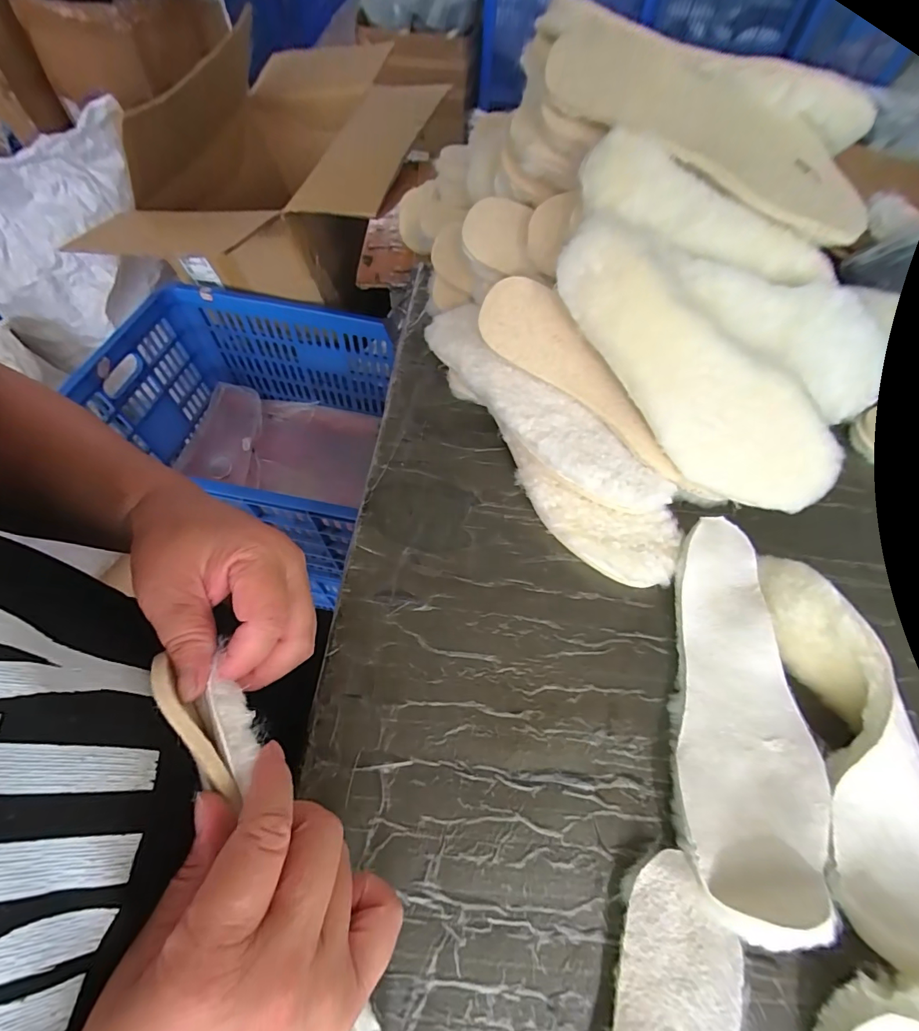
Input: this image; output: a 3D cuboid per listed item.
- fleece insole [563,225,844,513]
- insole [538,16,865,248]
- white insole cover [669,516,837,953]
[{"bbox_3d":[0.177,-0.100,0.332,0.270,0.092,0.023,38,22,-6],"label":"fleece insole"},{"bbox_3d":[0.194,-0.297,0.330,0.263,0.025,0.087,23,82,-5],"label":"insole"},{"bbox_3d":[0.204,0.125,0.303,0.090,0.030,0.258,14,61,4],"label":"white insole cover"}]

